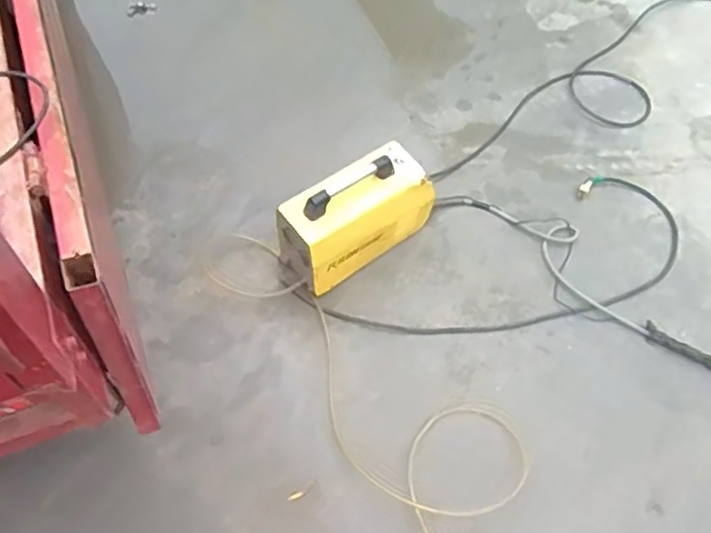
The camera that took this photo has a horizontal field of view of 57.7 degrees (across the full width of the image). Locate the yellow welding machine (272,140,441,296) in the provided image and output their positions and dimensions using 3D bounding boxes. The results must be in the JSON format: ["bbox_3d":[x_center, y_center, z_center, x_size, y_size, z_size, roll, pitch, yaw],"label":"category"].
[{"bbox_3d":[-0.001,-0.115,1.635,0.389,0.283,0.162,-28,64,-19],"label":"yellow welding machine"}]

